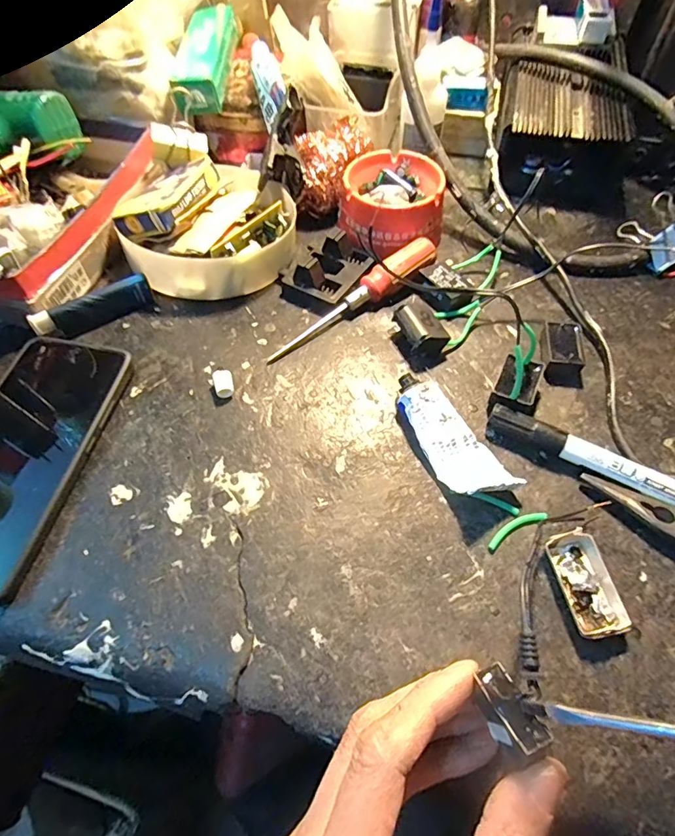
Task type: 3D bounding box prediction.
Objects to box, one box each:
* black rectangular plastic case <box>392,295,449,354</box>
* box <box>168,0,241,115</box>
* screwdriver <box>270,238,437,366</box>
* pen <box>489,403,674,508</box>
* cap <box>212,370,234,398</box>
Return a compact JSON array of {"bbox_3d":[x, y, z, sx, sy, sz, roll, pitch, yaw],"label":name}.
[{"bbox_3d":[0.057,-0.061,0.321,0.027,0.022,0.038,-20,60,-12],"label":"black rectangular plastic case"},{"bbox_3d":[-0.114,-0.316,0.402,0.038,0.024,0.153,-1,59,0],"label":"box"},{"bbox_3d":[0.012,-0.088,0.335,0.149,0.025,0.020,-31,63,-18],"label":"screwdriver"},{"bbox_3d":[0.154,0.029,0.269,0.136,0.016,0.016,28,62,16],"label":"pen"},{"bbox_3d":[-0.073,-0.022,0.299,0.012,0.011,0.015,-13,59,-8],"label":"cap"}]

